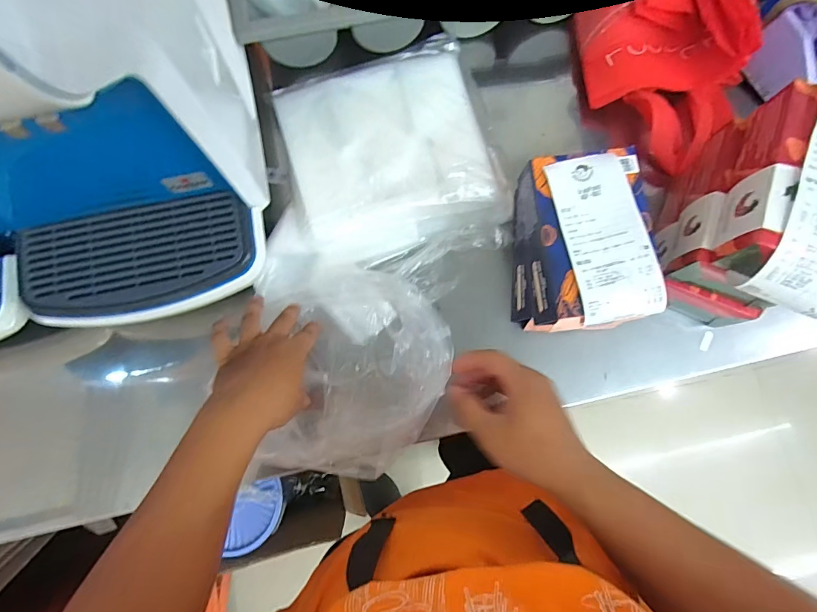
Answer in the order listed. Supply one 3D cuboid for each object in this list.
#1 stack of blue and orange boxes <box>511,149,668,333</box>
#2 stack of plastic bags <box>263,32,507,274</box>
[{"bbox_3d":[0.192,-0.065,0.486,0.123,0.109,0.187,-2,79,0],"label":"stack of blue and orange boxes"},{"bbox_3d":[-0.039,-0.192,0.558,0.304,0.035,0.298,-15,79,-3],"label":"stack of plastic bags"}]

